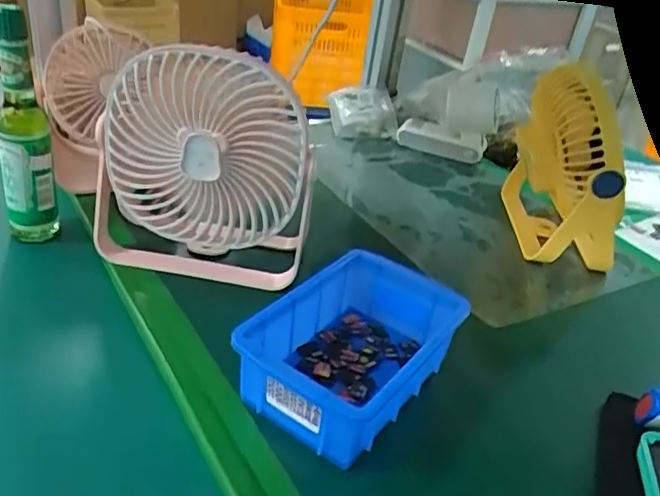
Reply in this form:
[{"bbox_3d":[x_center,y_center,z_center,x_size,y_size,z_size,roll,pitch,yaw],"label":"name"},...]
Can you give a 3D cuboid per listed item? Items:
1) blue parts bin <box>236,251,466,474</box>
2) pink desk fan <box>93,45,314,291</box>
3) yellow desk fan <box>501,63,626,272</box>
[{"bbox_3d":[0.015,0.068,0.394,0.101,0.059,0.139,26,36,25],"label":"blue parts bin"},{"bbox_3d":[-0.096,-0.064,0.468,0.167,0.174,0.077,7,32,-4],"label":"pink desk fan"},{"bbox_3d":[0.227,-0.078,0.586,0.087,0.177,0.154,10,32,1],"label":"yellow desk fan"}]

